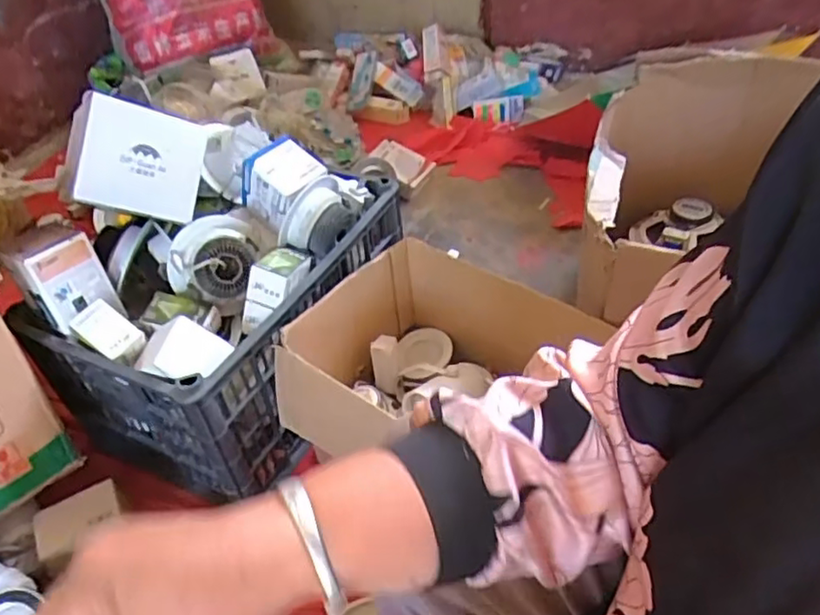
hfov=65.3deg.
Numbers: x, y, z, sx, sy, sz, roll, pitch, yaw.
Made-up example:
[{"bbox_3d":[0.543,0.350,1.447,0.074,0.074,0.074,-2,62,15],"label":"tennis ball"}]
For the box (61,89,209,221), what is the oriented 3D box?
[{"bbox_3d":[-0.359,-0.193,0.849,0.170,0.139,0.059,9,-3,-43],"label":"box"}]

